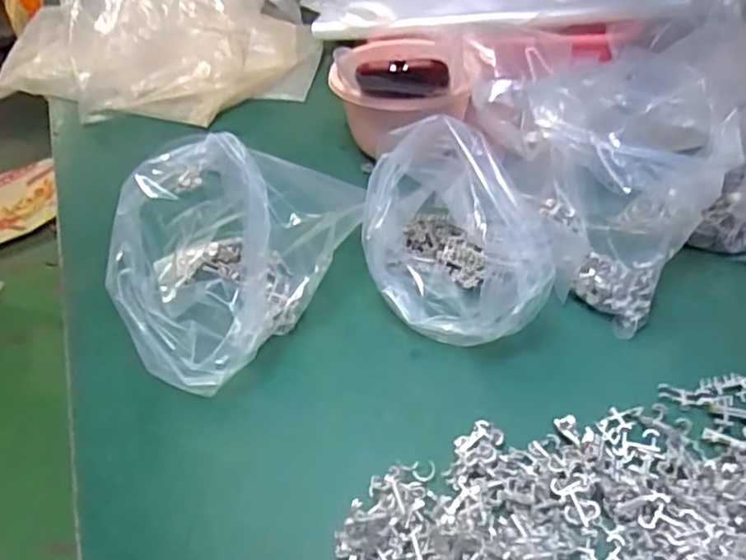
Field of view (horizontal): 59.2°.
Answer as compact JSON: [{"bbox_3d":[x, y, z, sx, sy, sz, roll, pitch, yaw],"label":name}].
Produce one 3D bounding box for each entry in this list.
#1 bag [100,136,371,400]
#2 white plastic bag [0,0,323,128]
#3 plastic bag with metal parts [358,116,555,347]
[{"bbox_3d":[-0.120,-0.029,0.483,0.131,0.145,0.184,21,47,27],"label":"bag"},{"bbox_3d":[-0.305,-0.324,0.847,0.444,0.120,0.270,3,42,8],"label":"white plastic bag"},{"bbox_3d":[0.052,-0.032,0.485,0.115,0.129,0.137,-6,41,-2],"label":"plastic bag with metal parts"}]

